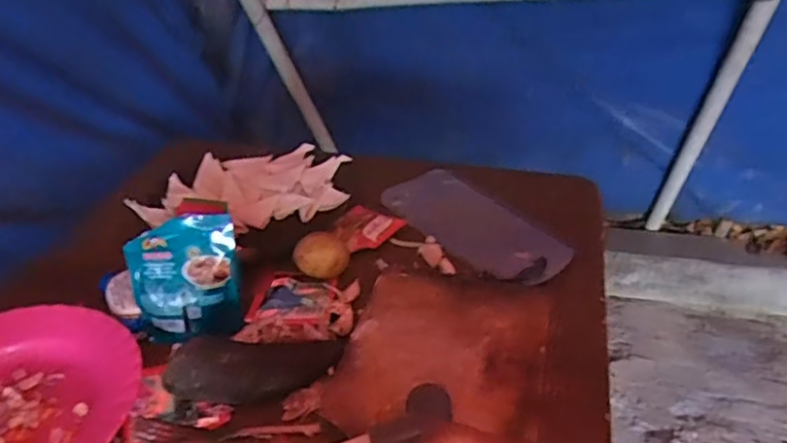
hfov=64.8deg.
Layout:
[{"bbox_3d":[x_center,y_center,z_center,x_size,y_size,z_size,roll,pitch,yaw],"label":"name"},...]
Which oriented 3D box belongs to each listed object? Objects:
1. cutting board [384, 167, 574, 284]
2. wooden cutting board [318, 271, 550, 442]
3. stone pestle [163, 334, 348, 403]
[{"bbox_3d":[0.091,0.000,0.687,0.105,0.010,0.229,-22,37,-28],"label":"cutting board"},{"bbox_3d":[0.042,0.111,0.522,0.159,0.013,0.195,10,36,14],"label":"wooden cutting board"},{"bbox_3d":[-0.109,0.112,0.495,0.141,0.038,0.045,-11,33,-12],"label":"stone pestle"}]

